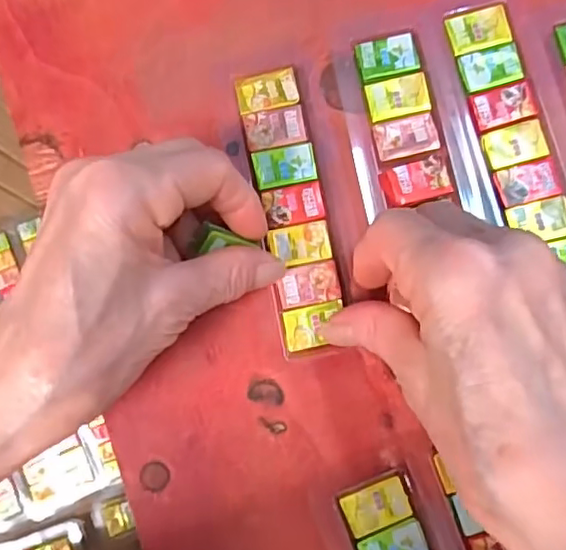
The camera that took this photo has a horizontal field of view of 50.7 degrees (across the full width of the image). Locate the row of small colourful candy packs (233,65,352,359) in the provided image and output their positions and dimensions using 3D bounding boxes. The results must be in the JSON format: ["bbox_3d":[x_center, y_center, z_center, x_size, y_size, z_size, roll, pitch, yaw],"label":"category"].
[{"bbox_3d":[0.005,-0.028,0.250,0.030,0.010,0.120,-10,83,2],"label":"row of small colourful candy packs"}]

